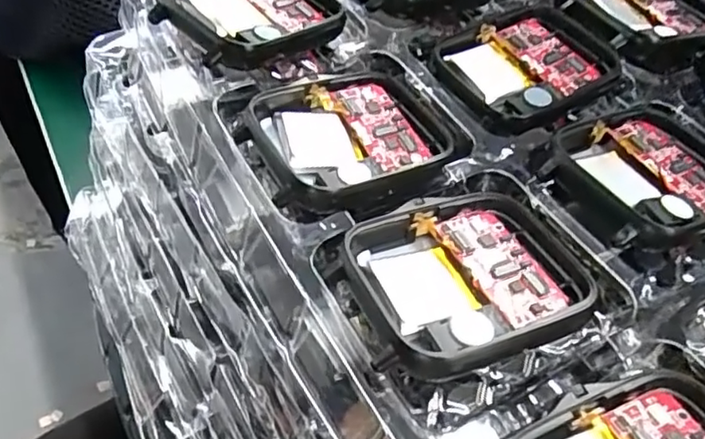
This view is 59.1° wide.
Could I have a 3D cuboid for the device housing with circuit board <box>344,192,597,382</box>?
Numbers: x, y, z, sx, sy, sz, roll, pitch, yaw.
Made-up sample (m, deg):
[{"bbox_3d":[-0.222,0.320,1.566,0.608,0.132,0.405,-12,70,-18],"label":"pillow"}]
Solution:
[{"bbox_3d":[0.024,0.010,0.125,0.048,0.010,0.038,-13,51,-17],"label":"device housing with circuit board"}]

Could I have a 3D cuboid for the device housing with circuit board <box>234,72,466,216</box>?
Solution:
[{"bbox_3d":[0.000,-0.020,0.150,0.047,0.006,0.041,-20,54,-22],"label":"device housing with circuit board"}]

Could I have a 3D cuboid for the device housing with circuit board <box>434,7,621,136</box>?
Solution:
[{"bbox_3d":[0.049,-0.043,0.171,0.049,0.008,0.039,-25,56,-25],"label":"device housing with circuit board"}]

